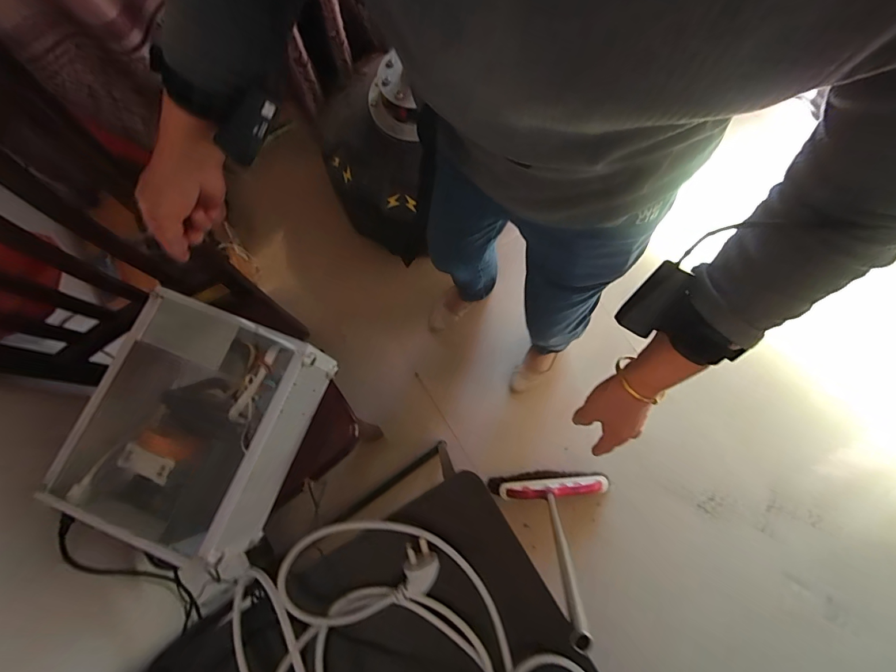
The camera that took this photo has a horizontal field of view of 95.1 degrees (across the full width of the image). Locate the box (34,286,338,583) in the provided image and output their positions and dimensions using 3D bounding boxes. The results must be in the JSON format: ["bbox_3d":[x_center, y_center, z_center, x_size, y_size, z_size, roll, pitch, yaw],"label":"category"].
[{"bbox_3d":[-0.419,0.151,0.700,0.305,0.168,0.374,23,79,5],"label":"box"}]

